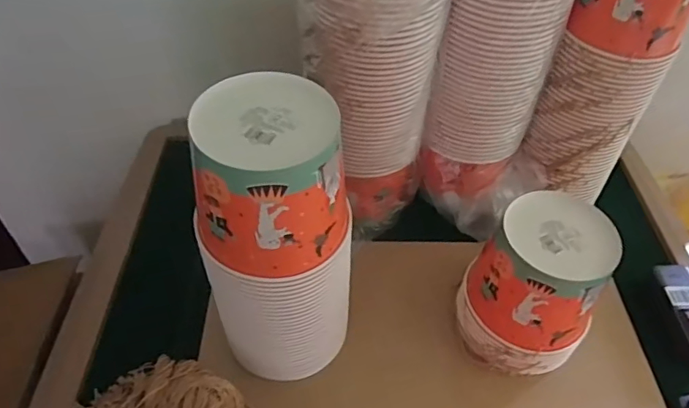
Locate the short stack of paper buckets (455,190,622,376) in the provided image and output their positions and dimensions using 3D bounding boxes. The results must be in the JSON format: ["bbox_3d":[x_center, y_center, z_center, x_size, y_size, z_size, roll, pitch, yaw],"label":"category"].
[{"bbox_3d":[0.231,0.099,0.643,0.146,0.187,0.139,24,51,18],"label":"short stack of paper buckets"}]

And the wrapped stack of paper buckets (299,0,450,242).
[{"bbox_3d":[0.034,-0.153,0.677,0.168,0.415,0.146,-6,48,-8],"label":"wrapped stack of paper buckets"}]

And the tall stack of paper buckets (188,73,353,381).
[{"bbox_3d":[-0.071,0.040,0.552,0.134,0.316,0.137,-35,58,-29],"label":"tall stack of paper buckets"}]

